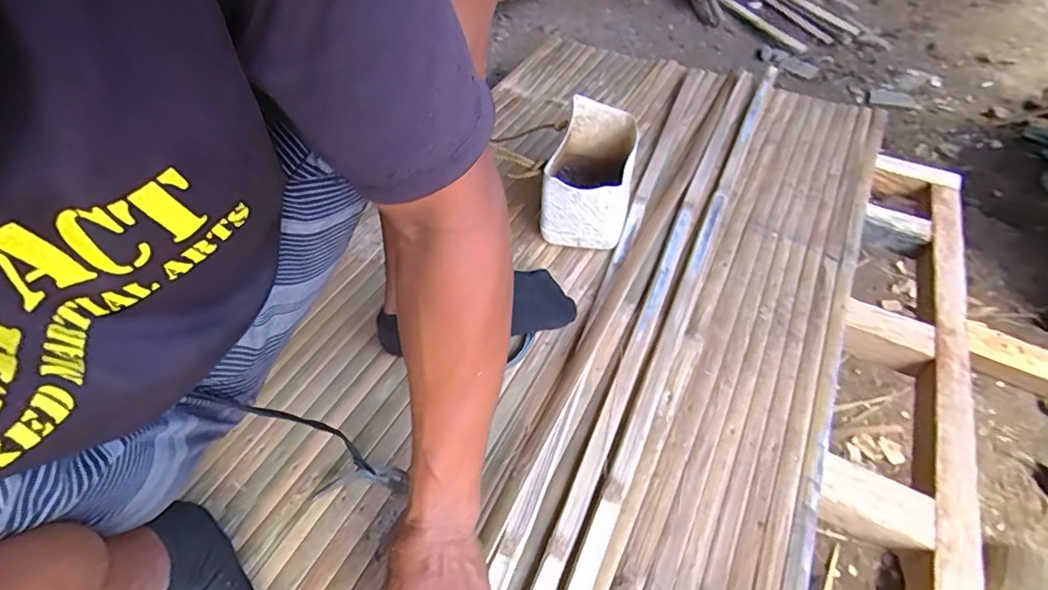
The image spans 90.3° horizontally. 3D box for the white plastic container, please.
[{"bbox_3d":[0.092,-0.164,0.724,0.097,0.117,0.205,12,50,8],"label":"white plastic container"}]

